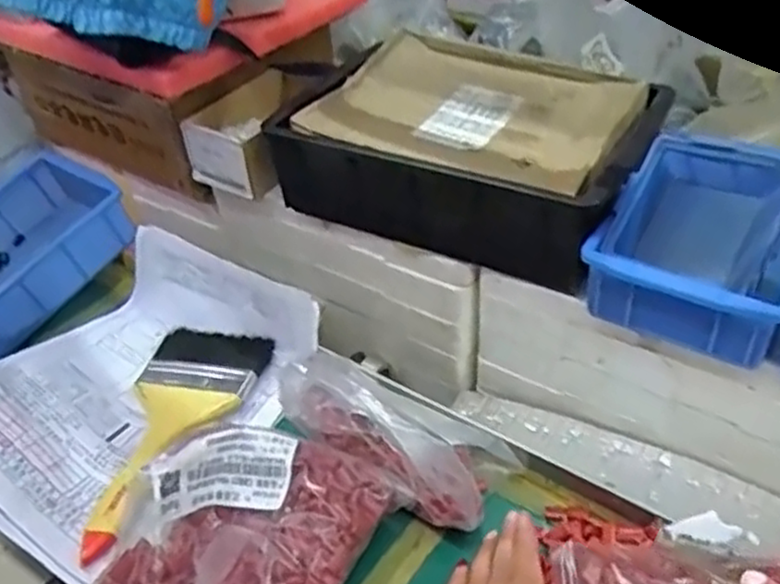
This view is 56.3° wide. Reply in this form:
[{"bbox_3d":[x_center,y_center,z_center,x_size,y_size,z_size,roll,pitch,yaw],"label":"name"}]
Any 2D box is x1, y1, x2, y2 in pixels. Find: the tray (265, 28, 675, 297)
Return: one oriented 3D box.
[{"bbox_3d":[0.069,-0.119,0.617,0.282,0.096,0.188,21,49,28],"label":"tray"}]

